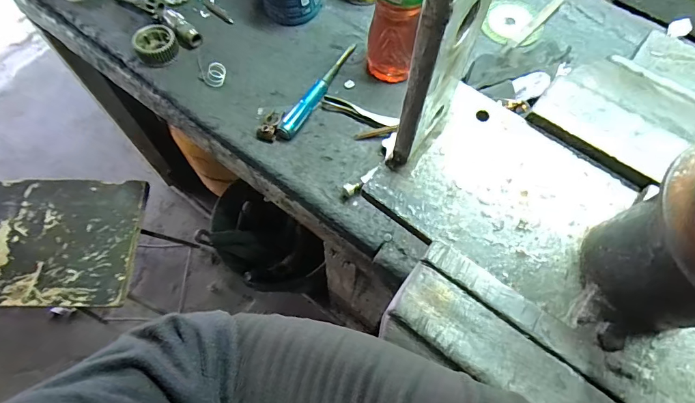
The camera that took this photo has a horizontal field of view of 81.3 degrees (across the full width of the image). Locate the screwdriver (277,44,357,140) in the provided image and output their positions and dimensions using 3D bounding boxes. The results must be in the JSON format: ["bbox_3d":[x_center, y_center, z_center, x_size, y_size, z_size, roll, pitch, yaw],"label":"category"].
[{"bbox_3d":[-0.043,-0.166,0.598,0.022,0.024,0.188,27,69,11],"label":"screwdriver"}]

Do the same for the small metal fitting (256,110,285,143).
[{"bbox_3d":[-0.109,-0.110,0.578,0.029,0.021,0.048,17,67,7],"label":"small metal fitting"}]

